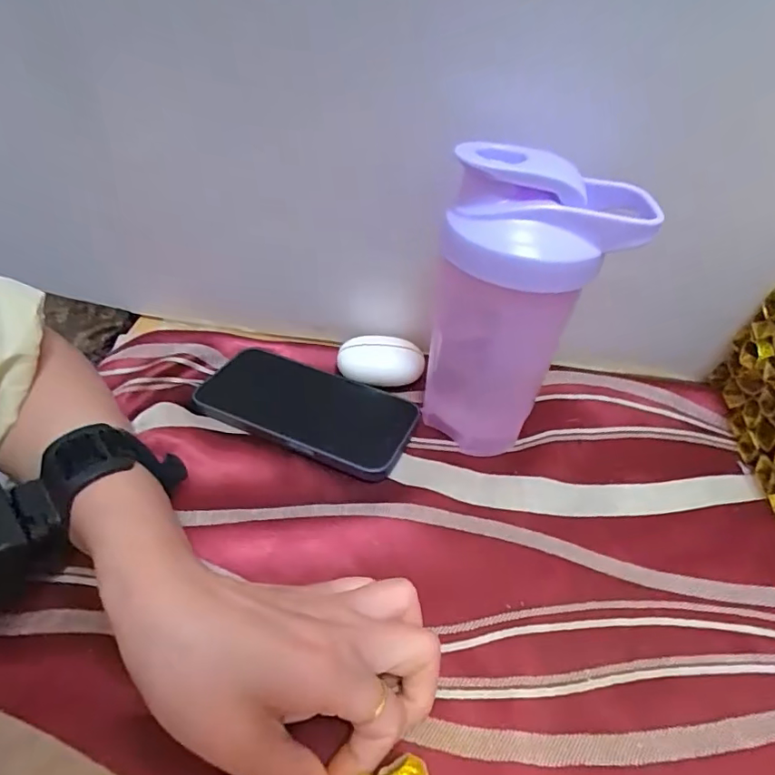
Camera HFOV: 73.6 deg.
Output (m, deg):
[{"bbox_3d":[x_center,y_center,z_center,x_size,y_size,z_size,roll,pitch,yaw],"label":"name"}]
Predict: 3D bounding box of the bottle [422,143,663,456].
[{"bbox_3d":[0.073,-0.042,0.306,0.098,0.174,0.070,6,41,0],"label":"bottle"}]

